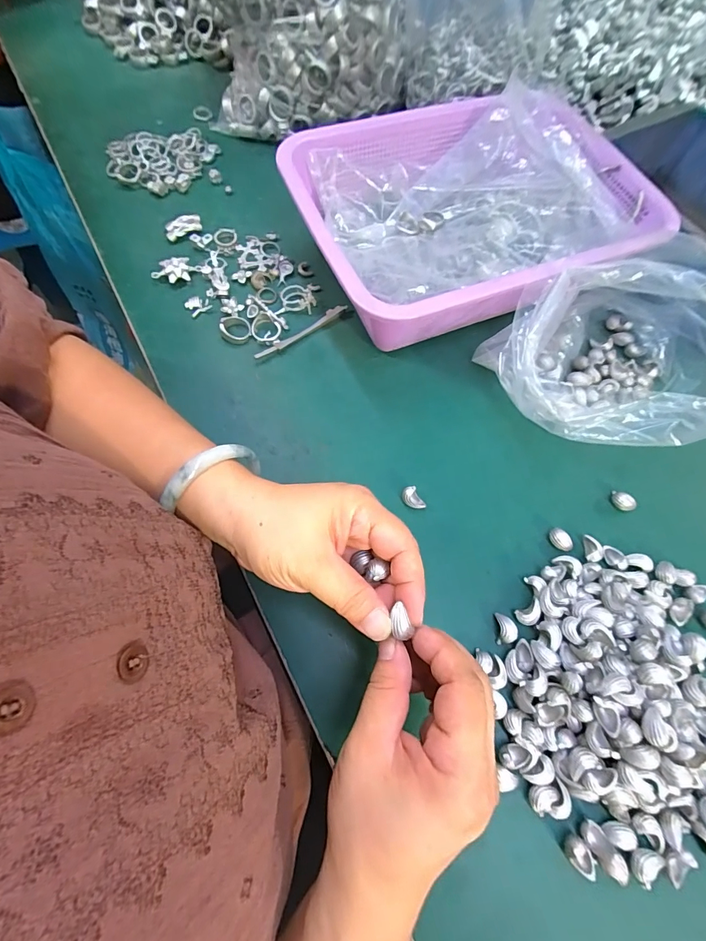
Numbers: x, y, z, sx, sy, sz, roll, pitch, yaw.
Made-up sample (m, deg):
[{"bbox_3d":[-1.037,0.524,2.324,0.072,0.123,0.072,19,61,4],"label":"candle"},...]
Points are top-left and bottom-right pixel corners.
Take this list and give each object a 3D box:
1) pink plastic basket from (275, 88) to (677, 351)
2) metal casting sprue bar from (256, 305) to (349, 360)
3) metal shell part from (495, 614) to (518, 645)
[{"bbox_3d":[0.104,-0.231,0.365,0.298,0.084,0.226,-20,70,-10],"label":"pink plastic basket"},{"bbox_3d":[-0.047,-0.128,0.360,0.099,0.007,0.008,-36,74,-15],"label":"metal casting sprue bar"},{"bbox_3d":[0.107,0.110,0.271,0.013,0.007,0.019,5,68,0],"label":"metal shell part"}]

